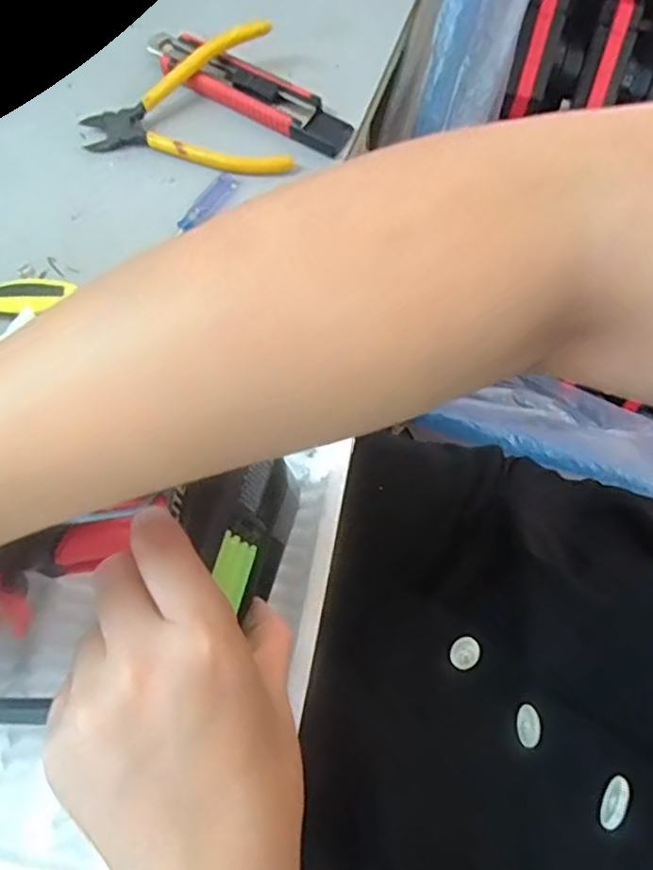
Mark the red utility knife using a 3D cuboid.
[{"bbox_3d":[-0.059,-0.252,0.439,0.164,0.015,0.035,28,76,10],"label":"red utility knife"}]

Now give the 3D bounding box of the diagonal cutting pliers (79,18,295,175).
[{"bbox_3d":[-0.102,-0.230,0.424,0.140,0.030,0.100,-8,73,0],"label":"diagonal cutting pliers"}]

